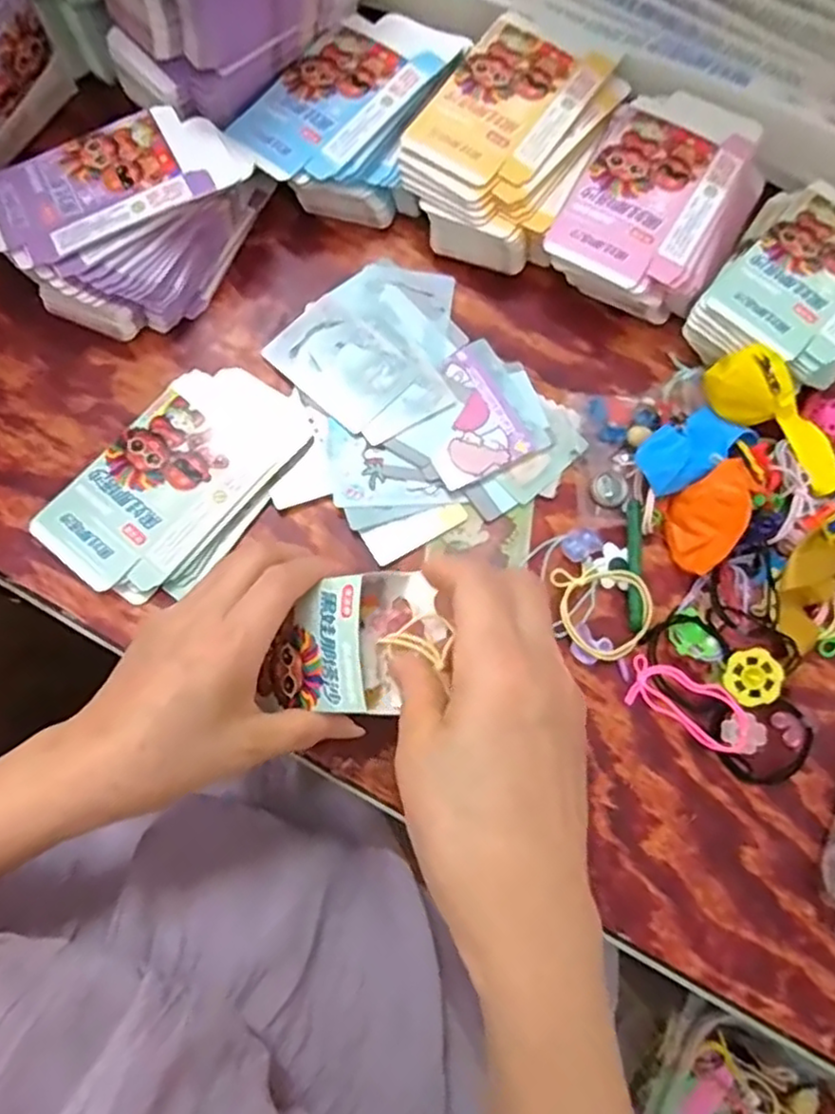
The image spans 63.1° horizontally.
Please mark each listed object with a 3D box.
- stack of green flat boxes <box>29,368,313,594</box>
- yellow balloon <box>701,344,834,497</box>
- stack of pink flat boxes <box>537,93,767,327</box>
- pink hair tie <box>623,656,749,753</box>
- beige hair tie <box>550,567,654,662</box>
[{"bbox_3d":[-0.147,-0.049,0.415,0.086,0.013,0.158,39,79,7],"label":"stack of green flat boxes"},{"bbox_3d":[0.221,-0.083,0.413,0.107,0.031,0.037,39,79,-12],"label":"yellow balloon"},{"bbox_3d":[0.158,-0.229,0.449,0.109,0.043,0.149,29,78,5],"label":"stack of pink flat boxes"},{"bbox_3d":[0.156,0.085,0.392,0.071,0.011,0.031,29,78,5],"label":"pink hair tie"},{"bbox_3d":[0.110,0.033,0.403,0.059,0.010,0.055,0,77,-1],"label":"beige hair tie"}]

